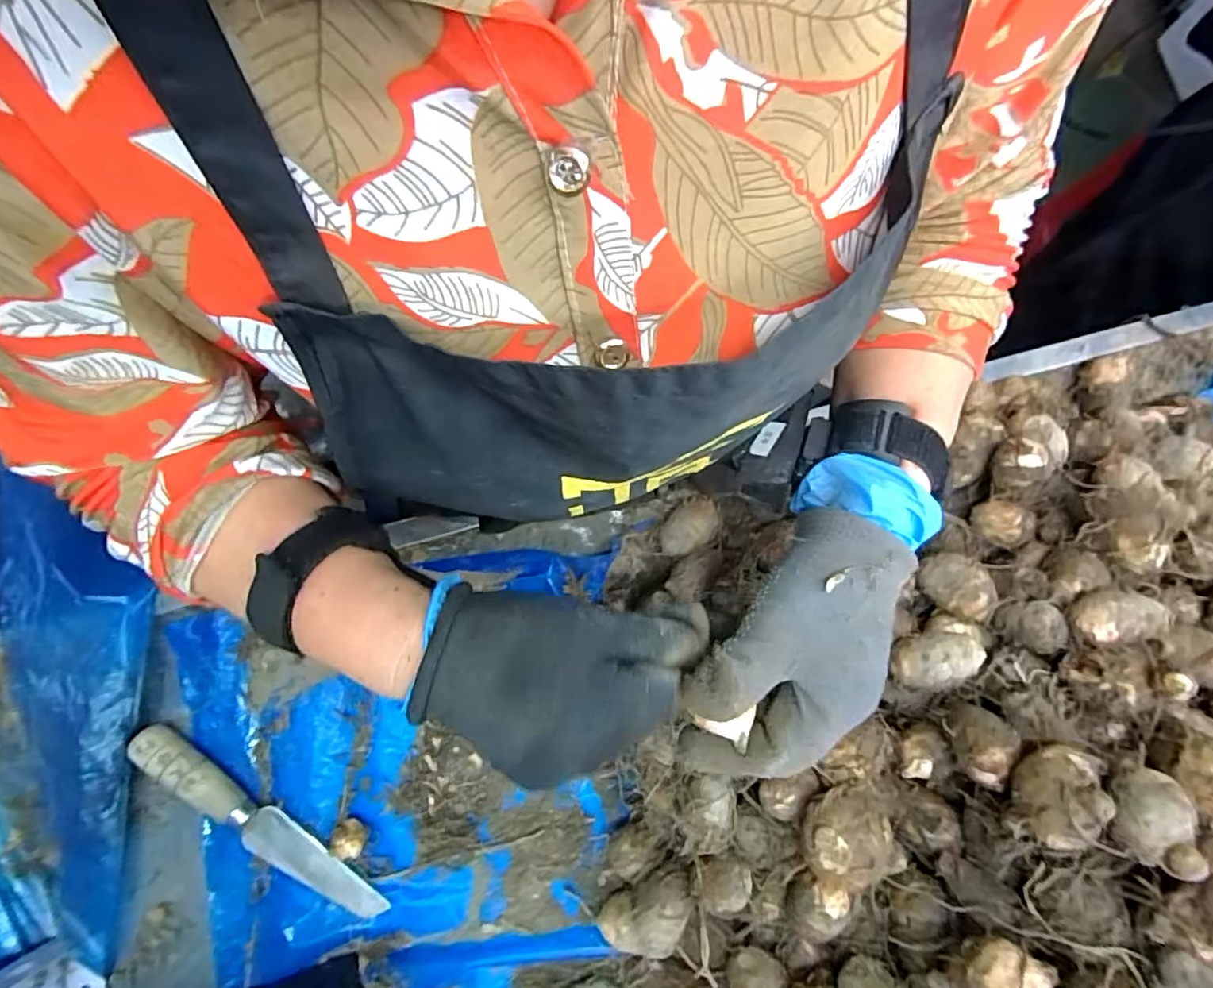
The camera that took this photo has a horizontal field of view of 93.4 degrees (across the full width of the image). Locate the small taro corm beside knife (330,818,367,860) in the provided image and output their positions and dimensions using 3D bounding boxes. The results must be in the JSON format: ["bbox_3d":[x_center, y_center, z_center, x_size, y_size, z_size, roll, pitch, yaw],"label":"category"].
[{"bbox_3d":[-0.178,0.238,0.394,0.020,0.017,0.023,10,80,1],"label":"small taro corm beside knife"}]

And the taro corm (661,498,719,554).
[{"bbox_3d":[0.061,0.024,0.429,0.050,0.028,0.029,-44,83,-8],"label":"taro corm"}]

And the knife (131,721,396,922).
[{"bbox_3d":[-0.242,0.230,0.391,0.200,0.023,0.031,34,81,5],"label":"knife"}]

